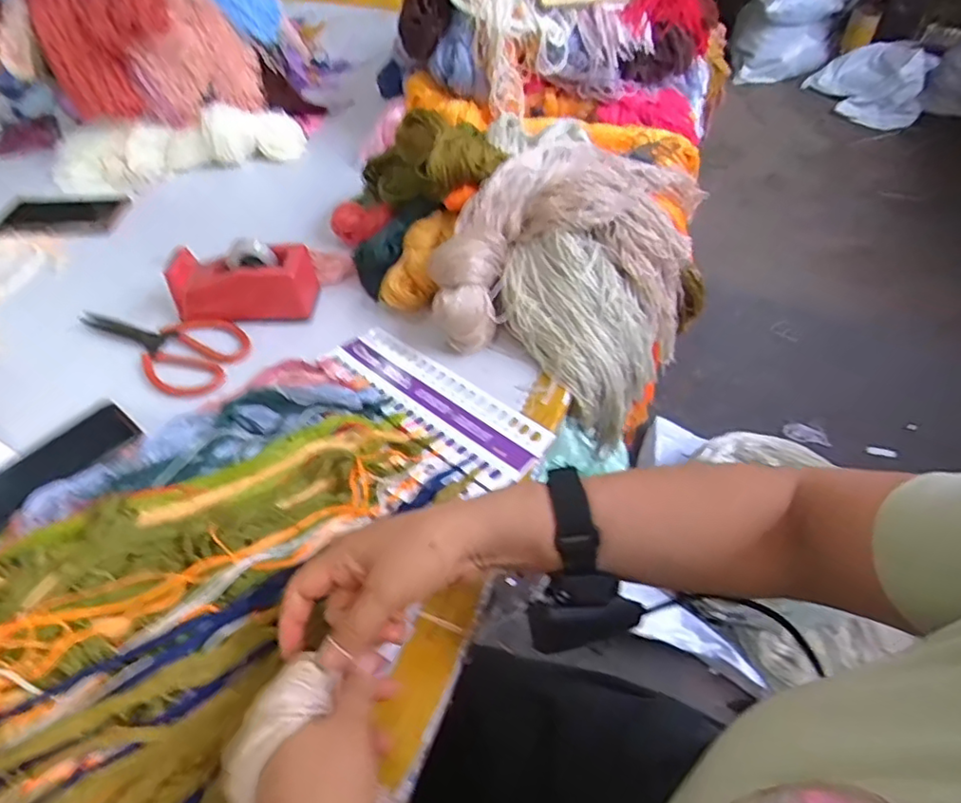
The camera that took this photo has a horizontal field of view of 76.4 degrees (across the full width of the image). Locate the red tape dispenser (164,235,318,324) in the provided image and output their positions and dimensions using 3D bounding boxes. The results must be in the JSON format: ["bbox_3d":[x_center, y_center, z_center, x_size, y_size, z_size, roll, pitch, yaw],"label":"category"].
[{"bbox_3d":[-0.259,-0.129,0.667,0.150,0.069,0.064,-2,50,1],"label":"red tape dispenser"}]

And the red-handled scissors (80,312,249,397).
[{"bbox_3d":[-0.353,-0.069,0.668,0.206,0.009,0.098,20,54,18],"label":"red-handled scissors"}]

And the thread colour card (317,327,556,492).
[{"bbox_3d":[-0.048,-0.002,0.586,0.239,0.009,0.086,31,52,25],"label":"thread colour card"}]

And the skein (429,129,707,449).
[{"bbox_3d":[0.098,-0.136,0.642,0.216,0.186,0.249,23,56,21],"label":"skein"}]

